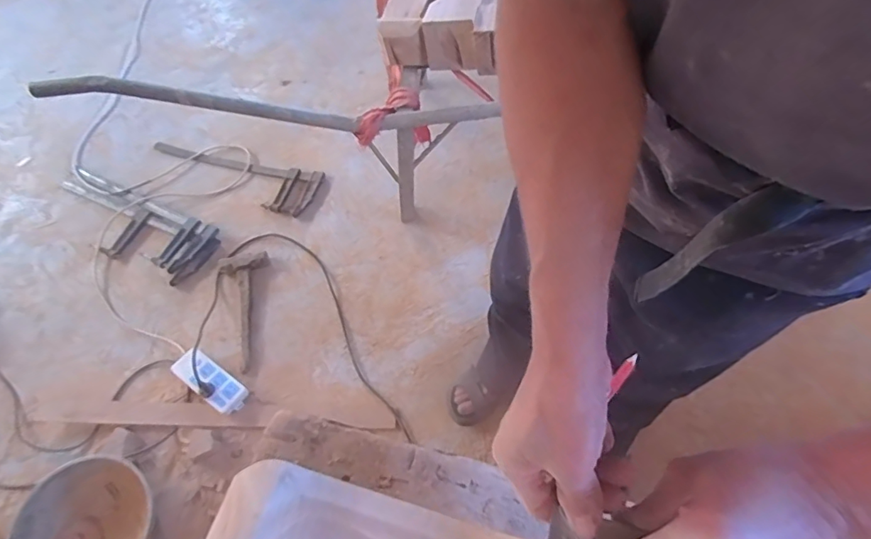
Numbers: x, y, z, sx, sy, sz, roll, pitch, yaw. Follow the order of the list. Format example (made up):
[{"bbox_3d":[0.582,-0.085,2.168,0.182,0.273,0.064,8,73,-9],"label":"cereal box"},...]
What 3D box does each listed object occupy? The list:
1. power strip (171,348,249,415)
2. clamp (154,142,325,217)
[{"bbox_3d":[-0.549,0.274,1.170,0.194,0.056,0.078,31,68,17],"label":"power strip"},{"bbox_3d":[-0.628,-0.293,1.488,0.552,0.030,0.164,16,64,7],"label":"clamp"}]

